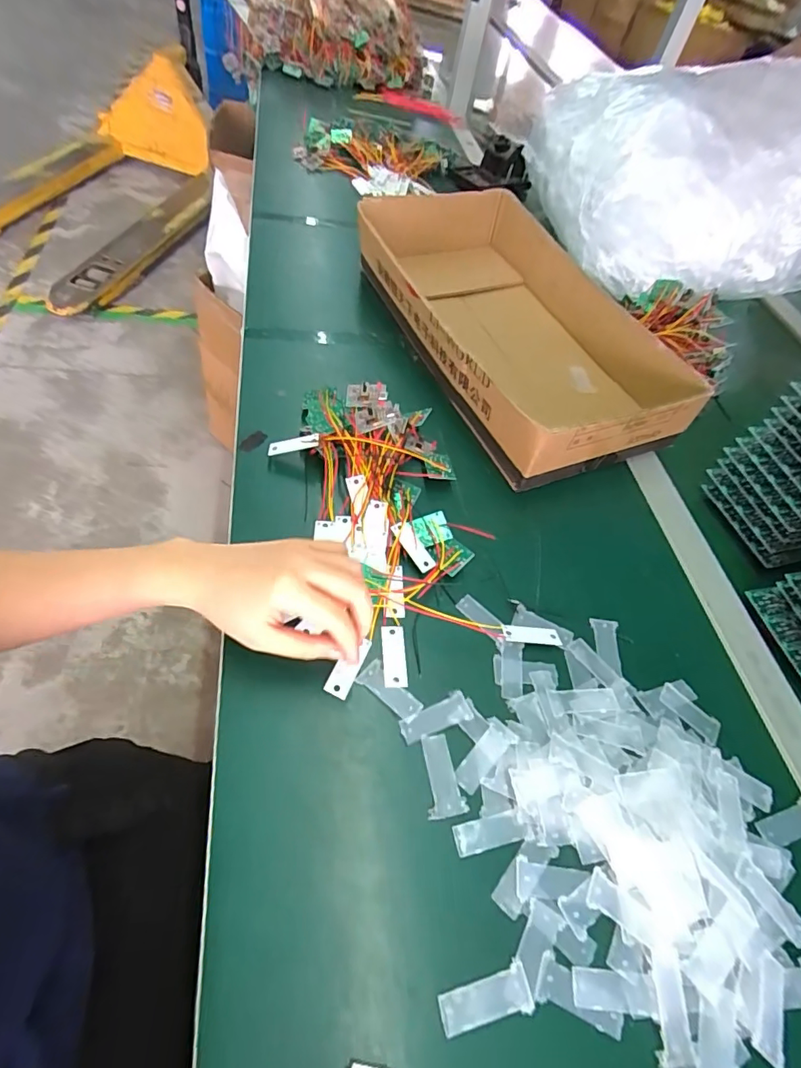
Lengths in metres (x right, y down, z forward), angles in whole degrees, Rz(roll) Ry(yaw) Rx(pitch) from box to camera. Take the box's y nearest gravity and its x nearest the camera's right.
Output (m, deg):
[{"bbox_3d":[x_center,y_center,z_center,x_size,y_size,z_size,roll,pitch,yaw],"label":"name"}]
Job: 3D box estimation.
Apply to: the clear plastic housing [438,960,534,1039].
[{"bbox_3d":[0.044,0.241,0.265,0.048,0.004,0.020,-3,55,-15],"label":"clear plastic housing"}]

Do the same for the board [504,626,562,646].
[{"bbox_3d":[0.102,0.077,0.393,0.045,0.006,0.013,6,53,-8],"label":"board"}]

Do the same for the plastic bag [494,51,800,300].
[{"bbox_3d":[0.416,-0.529,0.727,0.383,0.181,0.378,-15,59,-23],"label":"plastic bag"}]

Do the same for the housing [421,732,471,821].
[{"bbox_3d":[0.027,0.154,0.327,0.023,0.004,0.048,-1,54,-13],"label":"housing"}]

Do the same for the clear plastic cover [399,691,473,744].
[{"bbox_3d":[0.024,0.125,0.345,0.048,0.005,0.019,-17,60,-23],"label":"clear plastic cover"}]

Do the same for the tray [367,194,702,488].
[{"bbox_3d":[0.122,-0.255,0.581,0.230,0.069,0.436,-15,59,-23],"label":"tray"}]

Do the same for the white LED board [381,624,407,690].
[{"bbox_3d":[-0.005,0.090,0.373,0.017,0.007,0.047,2,54,-11],"label":"white LED board"}]

